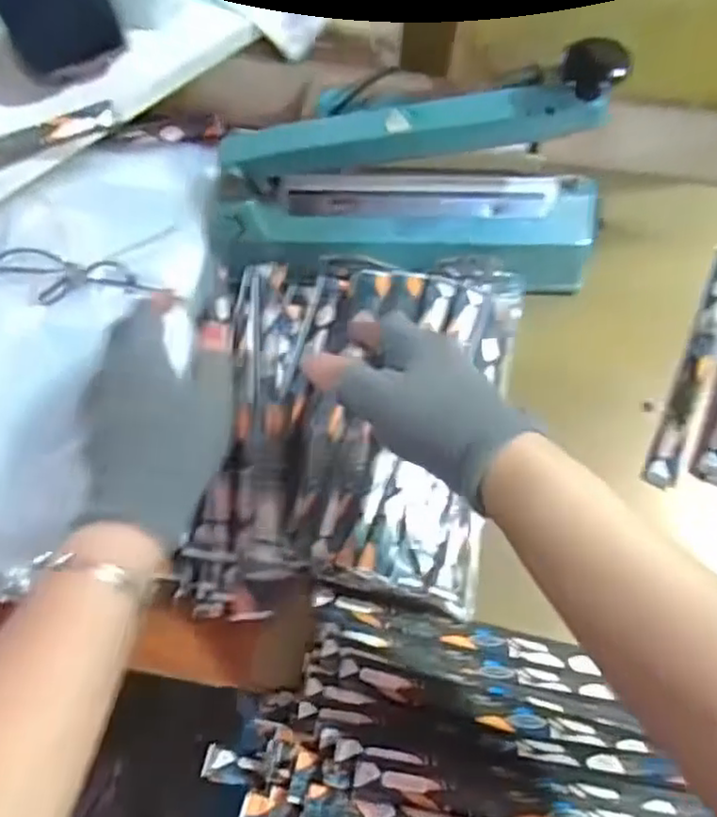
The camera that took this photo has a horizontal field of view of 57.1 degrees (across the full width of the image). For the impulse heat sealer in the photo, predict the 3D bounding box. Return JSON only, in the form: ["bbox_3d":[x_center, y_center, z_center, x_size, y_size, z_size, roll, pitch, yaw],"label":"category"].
[{"bbox_3d":[0.040,-0.182,0.488,0.296,0.153,0.088,2,65,0],"label":"impulse heat sealer"}]

